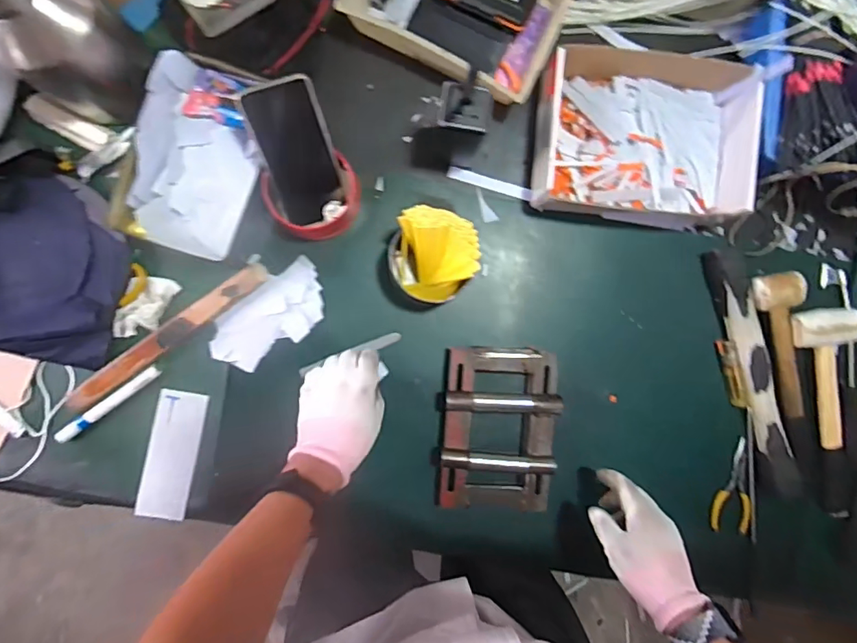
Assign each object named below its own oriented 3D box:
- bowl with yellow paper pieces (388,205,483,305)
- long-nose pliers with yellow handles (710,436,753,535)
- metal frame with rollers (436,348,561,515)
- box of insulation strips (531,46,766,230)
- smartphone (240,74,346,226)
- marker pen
[{"bbox_3d":[0.004,-0.073,0.608,0.100,0.094,0.099,0,91,-2],"label":"bowl with yellow paper pieces"},{"bbox_3d":[0.395,0.214,0.670,0.049,0.011,0.122,1,91,-2],"label":"long-nose pliers with yellow handles"},{"bbox_3d":[0.087,0.131,0.638,0.135,0.066,0.195,1,91,-2],"label":"metal frame with rollers"},{"bbox_3d":[0.255,-0.218,0.624,0.248,0.077,0.205,9,91,-3],"label":"box of insulation strips"},{"bbox_3d":[-0.144,-0.185,0.574,0.076,0.014,0.153,-14,127,0],"label":"smartphone"},{"bbox_3d":[-0.391,0.102,0.627,0.144,0.010,0.017,-36,93,-1],"label":"marker pen"}]

